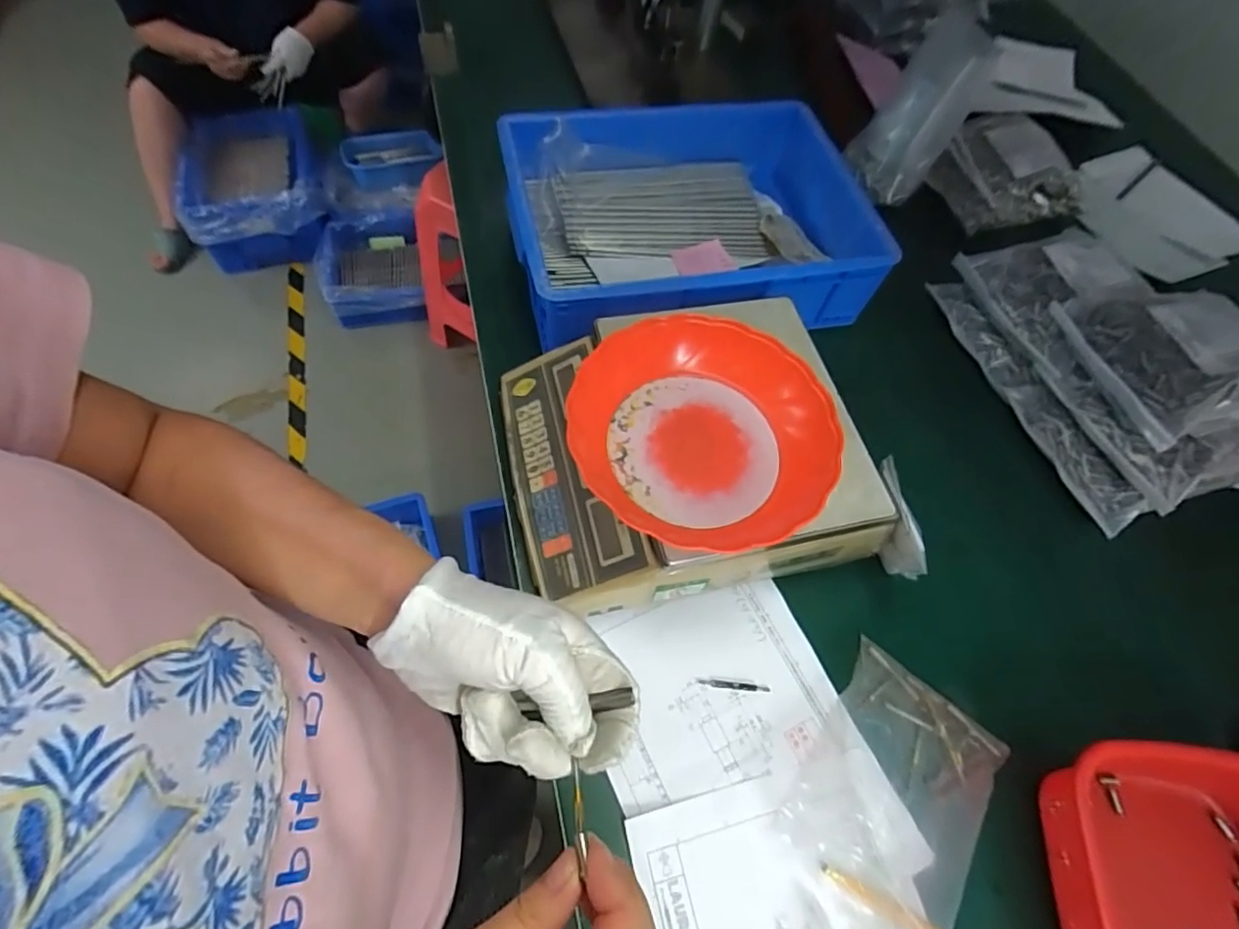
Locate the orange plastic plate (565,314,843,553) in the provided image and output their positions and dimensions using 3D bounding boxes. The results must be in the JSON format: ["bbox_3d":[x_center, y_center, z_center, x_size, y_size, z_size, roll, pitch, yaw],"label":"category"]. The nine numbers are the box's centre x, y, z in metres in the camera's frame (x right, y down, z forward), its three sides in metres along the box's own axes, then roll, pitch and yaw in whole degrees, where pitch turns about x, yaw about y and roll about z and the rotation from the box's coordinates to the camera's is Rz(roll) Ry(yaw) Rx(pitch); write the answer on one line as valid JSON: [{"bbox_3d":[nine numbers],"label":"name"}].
[{"bbox_3d":[0.069,-0.026,0.482,0.205,0.053,0.205,2,62,-3],"label":"orange plastic plate"}]

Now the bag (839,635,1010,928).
[{"bbox_3d":[0.242,0.261,0.493,0.136,0.016,0.161,34,65,13],"label":"bag"}]

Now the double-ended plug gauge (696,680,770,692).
[{"bbox_3d":[0.103,0.198,0.520,0.065,0.004,0.006,7,62,-1],"label":"double-ended plug gauge"}]

